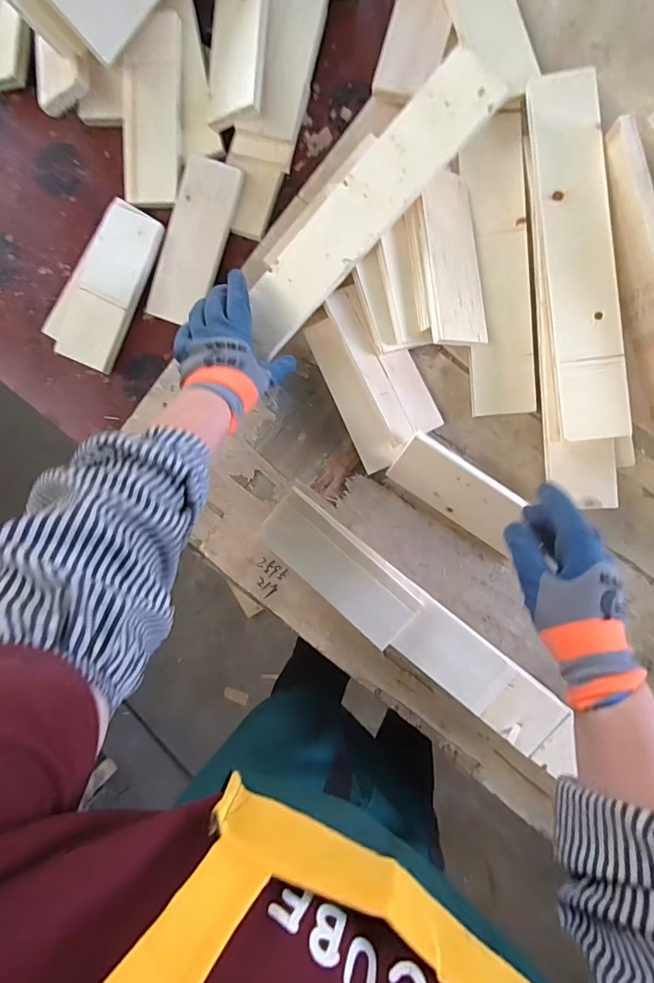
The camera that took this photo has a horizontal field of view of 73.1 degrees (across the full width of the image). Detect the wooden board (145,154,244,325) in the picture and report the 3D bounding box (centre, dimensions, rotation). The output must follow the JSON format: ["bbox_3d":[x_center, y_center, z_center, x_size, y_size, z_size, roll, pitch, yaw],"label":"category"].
[{"bbox_3d":[-0.168,-0.312,0.557,0.070,0.016,0.194,20,92,7],"label":"wooden board"}]

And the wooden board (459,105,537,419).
[{"bbox_3d":[0.204,-0.264,0.526,0.073,0.017,0.337,-4,89,7],"label":"wooden board"}]

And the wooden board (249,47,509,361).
[{"bbox_3d":[0.030,-0.306,0.485,0.343,0.014,0.079,-44,90,15],"label":"wooden board"}]

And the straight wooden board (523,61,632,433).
[{"bbox_3d":[0.281,-0.262,0.491,0.072,0.008,0.402,-6,90,8],"label":"straight wooden board"}]

